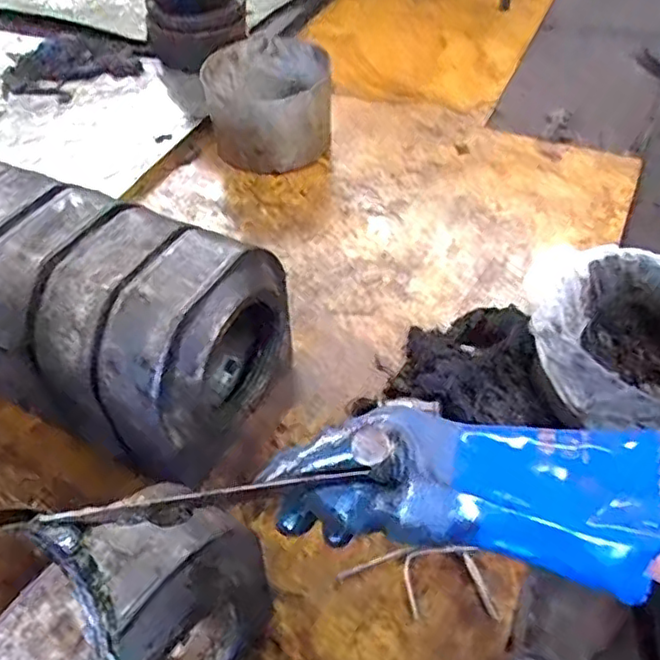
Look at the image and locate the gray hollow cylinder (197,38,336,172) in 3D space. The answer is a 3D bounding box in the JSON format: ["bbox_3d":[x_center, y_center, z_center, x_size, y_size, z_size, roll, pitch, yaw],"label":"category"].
[{"bbox_3d":[-0.140,-0.524,1.523,0.288,0.204,0.282,-4,47,-1],"label":"gray hollow cylinder"}]

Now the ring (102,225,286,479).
[{"bbox_3d":[-0.175,0.032,0.906,0.124,0.293,0.286,18,51,19],"label":"ring"}]

